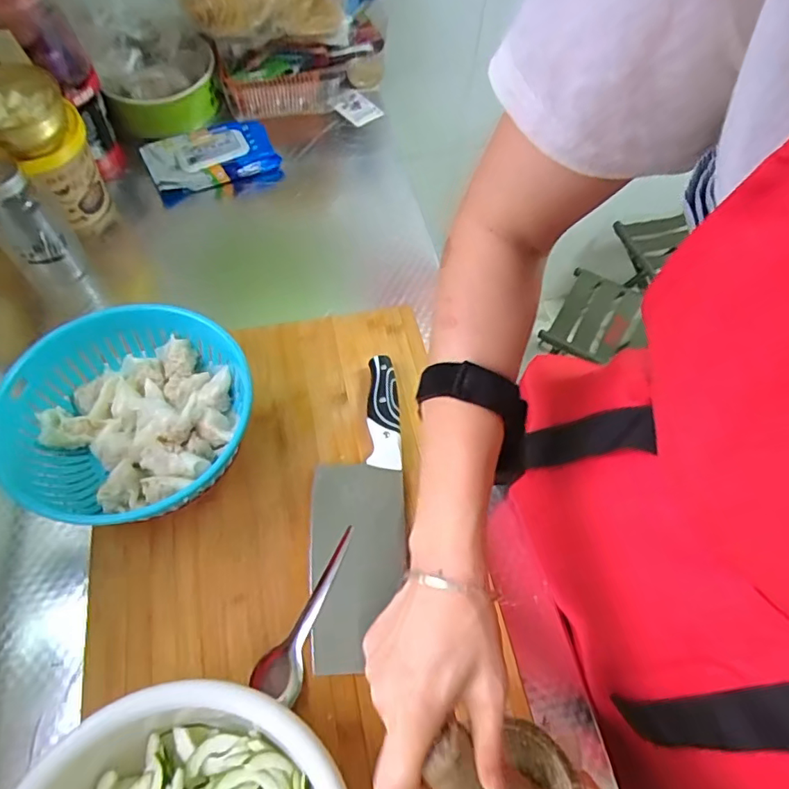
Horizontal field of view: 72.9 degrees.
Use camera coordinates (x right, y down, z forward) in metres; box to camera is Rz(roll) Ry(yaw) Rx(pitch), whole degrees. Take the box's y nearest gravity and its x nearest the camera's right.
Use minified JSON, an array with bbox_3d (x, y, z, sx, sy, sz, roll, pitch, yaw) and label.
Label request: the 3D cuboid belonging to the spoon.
[{"bbox_3d":[-0.071,0.181,0.459,0.040,0.024,0.144,20,61,9],"label":"spoon"}]

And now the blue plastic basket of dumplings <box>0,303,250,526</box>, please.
[{"bbox_3d":[-0.244,0.027,0.505,0.202,0.098,0.207,1,60,-2],"label":"blue plastic basket of dumplings"}]

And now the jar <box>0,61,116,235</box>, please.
[{"bbox_3d":[-0.416,-0.282,0.646,0.099,0.180,0.095,1,60,-2],"label":"jar"}]

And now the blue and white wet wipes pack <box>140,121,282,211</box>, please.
[{"bbox_3d":[-0.260,-0.334,0.765,0.173,0.047,0.091,-19,63,-14],"label":"blue and white wet wipes pack"}]

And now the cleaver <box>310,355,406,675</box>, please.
[{"bbox_3d":[-0.035,0.099,0.515,0.085,0.023,0.294,-1,60,-3],"label":"cleaver"}]

